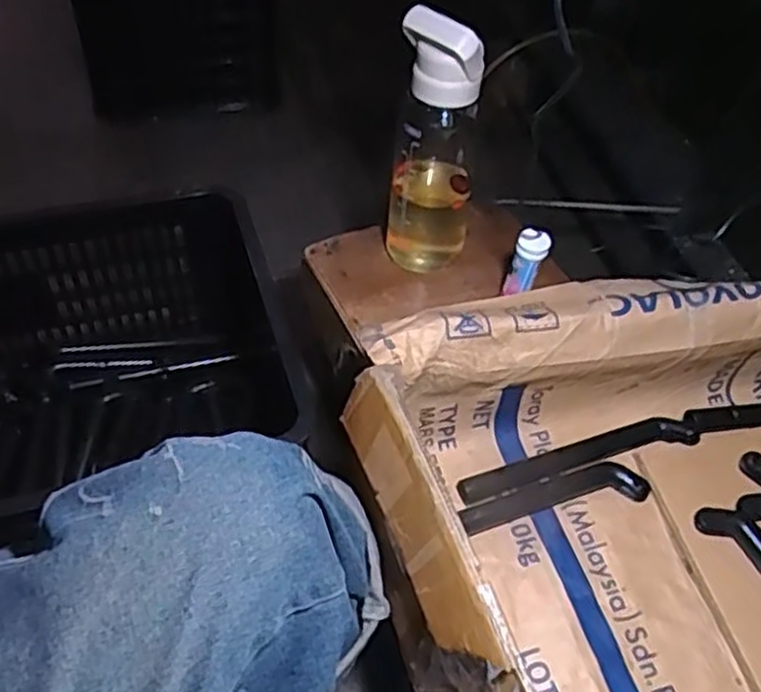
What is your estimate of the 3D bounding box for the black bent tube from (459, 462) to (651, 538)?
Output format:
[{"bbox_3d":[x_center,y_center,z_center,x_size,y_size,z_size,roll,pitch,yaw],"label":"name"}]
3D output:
[{"bbox_3d":[0.159,0.139,0.710,0.182,0.016,0.040,-8,52,-11],"label":"black bent tube"}]

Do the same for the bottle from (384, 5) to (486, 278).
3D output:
[{"bbox_3d":[0.061,-0.212,0.818,0.087,0.298,0.091,11,51,5],"label":"bottle"}]

